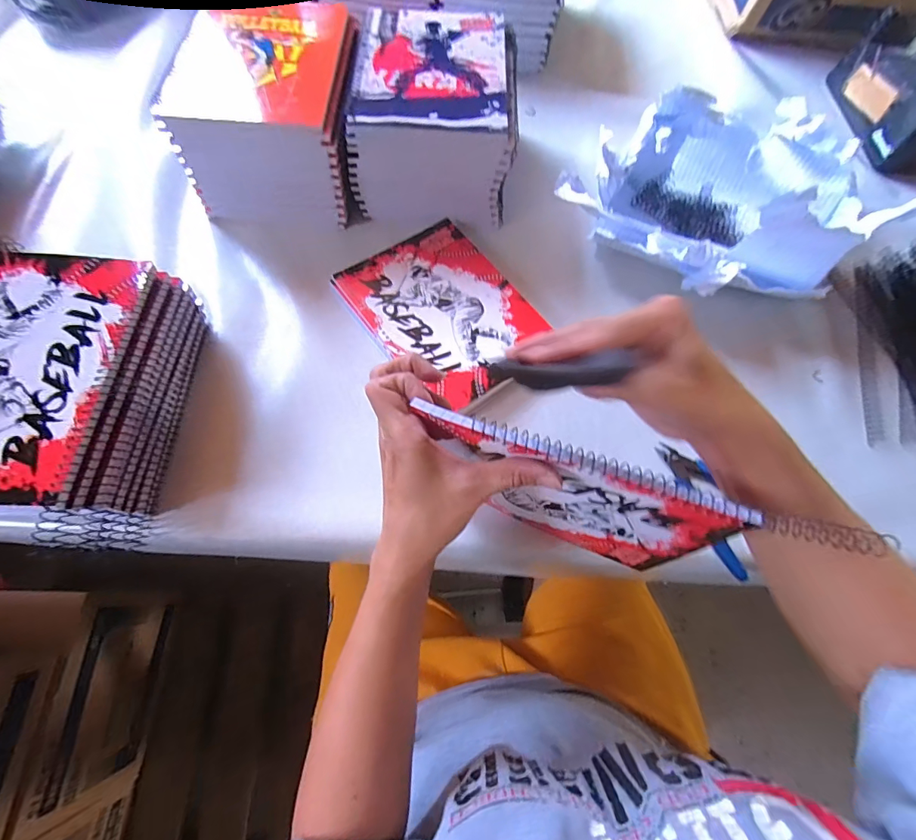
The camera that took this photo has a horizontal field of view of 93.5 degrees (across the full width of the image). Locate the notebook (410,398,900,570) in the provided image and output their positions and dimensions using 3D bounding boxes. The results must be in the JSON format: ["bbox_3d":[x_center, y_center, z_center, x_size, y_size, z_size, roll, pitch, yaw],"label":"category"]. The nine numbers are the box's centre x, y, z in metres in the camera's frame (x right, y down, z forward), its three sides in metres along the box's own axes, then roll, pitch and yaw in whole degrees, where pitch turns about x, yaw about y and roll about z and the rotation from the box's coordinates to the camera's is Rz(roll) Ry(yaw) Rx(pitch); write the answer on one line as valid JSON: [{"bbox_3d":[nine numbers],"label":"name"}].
[{"bbox_3d":[0.067,0.052,0.296,0.184,0.150,0.013,21,65,7],"label":"notebook"}]

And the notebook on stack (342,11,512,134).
[{"bbox_3d":[-0.020,-0.355,0.433,0.156,0.010,0.182,2,68,-2],"label":"notebook on stack"}]

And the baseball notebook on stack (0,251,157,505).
[{"bbox_3d":[-0.319,-0.040,0.304,0.141,0.014,0.195,2,68,-2],"label":"baseball notebook on stack"}]

